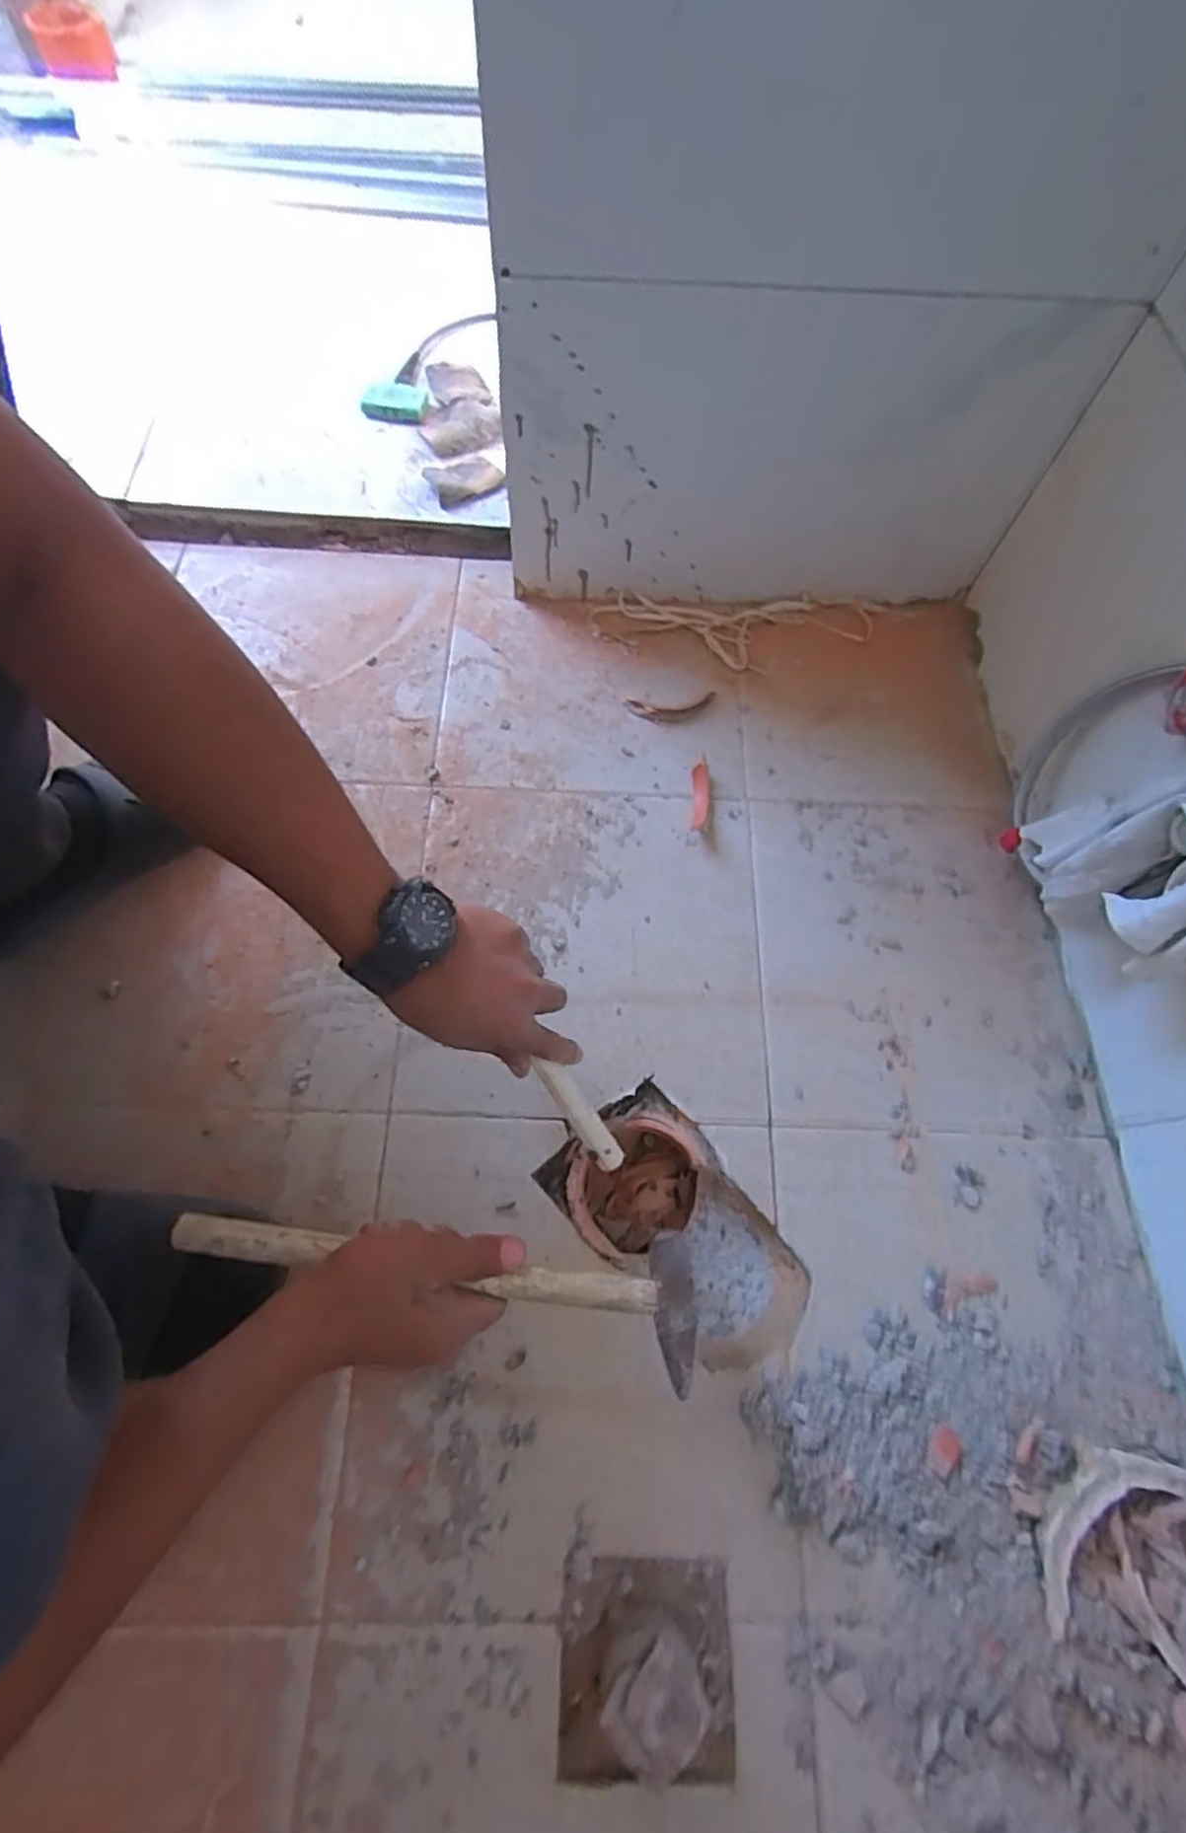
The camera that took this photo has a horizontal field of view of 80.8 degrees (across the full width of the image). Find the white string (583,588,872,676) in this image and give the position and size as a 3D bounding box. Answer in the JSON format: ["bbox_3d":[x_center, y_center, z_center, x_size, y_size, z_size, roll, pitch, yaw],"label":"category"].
[{"bbox_3d":[0.145,-0.302,0.733,0.288,0.010,0.096,6,67,0],"label":"white string"}]

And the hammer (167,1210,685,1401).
[{"bbox_3d":[-0.096,0.211,0.423,0.316,0.057,0.075,8,67,1],"label":"hammer"}]

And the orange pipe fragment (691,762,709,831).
[{"bbox_3d":[0.098,-0.108,0.638,0.015,0.010,0.068,4,67,-1],"label":"orange pipe fragment"}]

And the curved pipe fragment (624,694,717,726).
[{"bbox_3d":[0.079,-0.205,0.692,0.090,0.005,0.031,-7,68,-5],"label":"curved pipe fragment"}]

